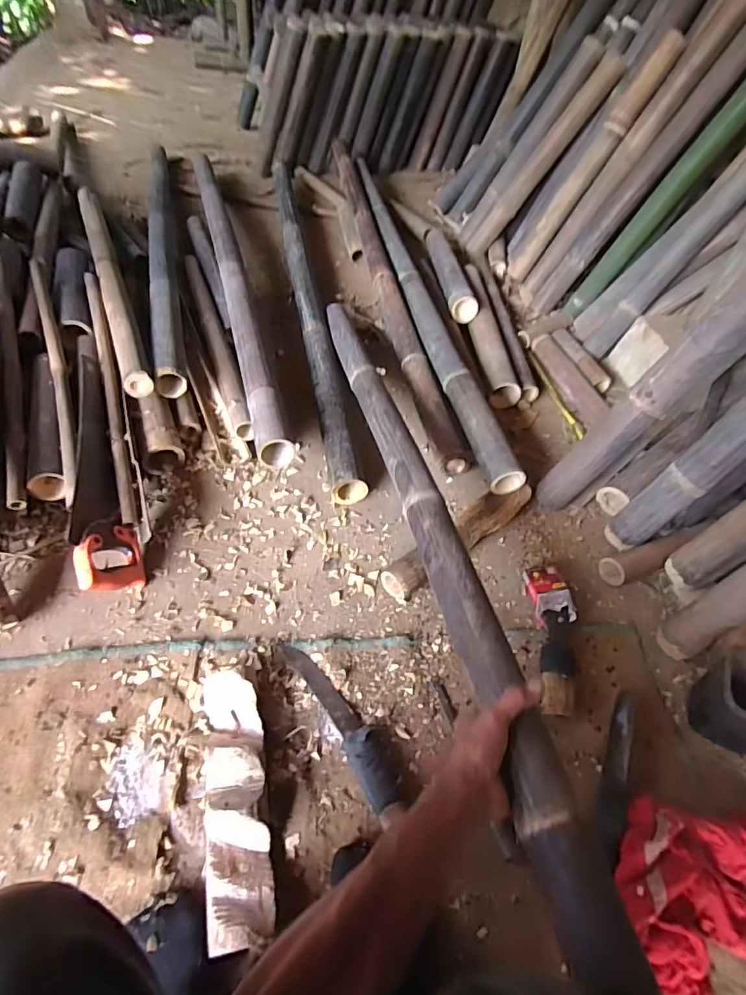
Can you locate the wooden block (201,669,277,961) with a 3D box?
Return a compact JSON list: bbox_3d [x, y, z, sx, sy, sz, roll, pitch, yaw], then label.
[{"bbox_3d":[-0.171,0.371,0.623,0.083,0.063,0.302,-7,52,-14],"label":"wooden block"}]

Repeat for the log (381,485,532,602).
[{"bbox_3d":[0.162,0.069,0.917,0.349,0.063,0.071,-30,60,-29],"label":"log"}]

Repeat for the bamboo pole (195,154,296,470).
[{"bbox_3d":[-0.389,-0.650,1.331,0.069,0.070,1.486,-9,52,-15],"label":"bamboo pole"}]

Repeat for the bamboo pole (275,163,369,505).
[{"bbox_3d":[-0.187,-0.563,1.361,0.064,0.072,1.426,-5,51,-13],"label":"bamboo pole"}]

